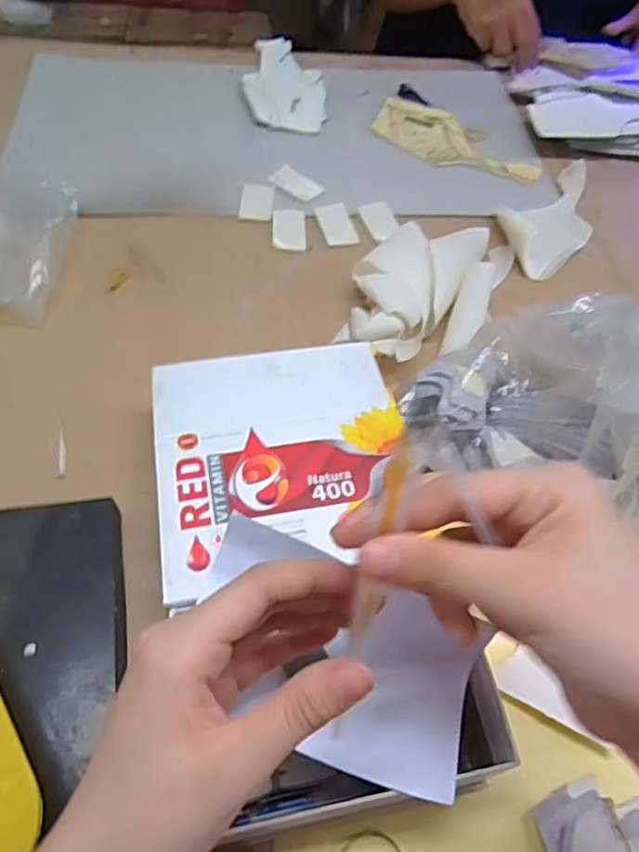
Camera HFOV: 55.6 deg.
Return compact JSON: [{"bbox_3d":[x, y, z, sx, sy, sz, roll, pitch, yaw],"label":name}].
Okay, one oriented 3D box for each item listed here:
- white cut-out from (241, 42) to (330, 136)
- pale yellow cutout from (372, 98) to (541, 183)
[{"bbox_3d":[-0.041,-0.404,0.712,0.090,0.006,0.185,-3,58,-6],"label":"white cut-out"},{"bbox_3d":[0.152,-0.325,0.693,0.200,0.004,0.089,37,62,18],"label":"pale yellow cutout"}]

